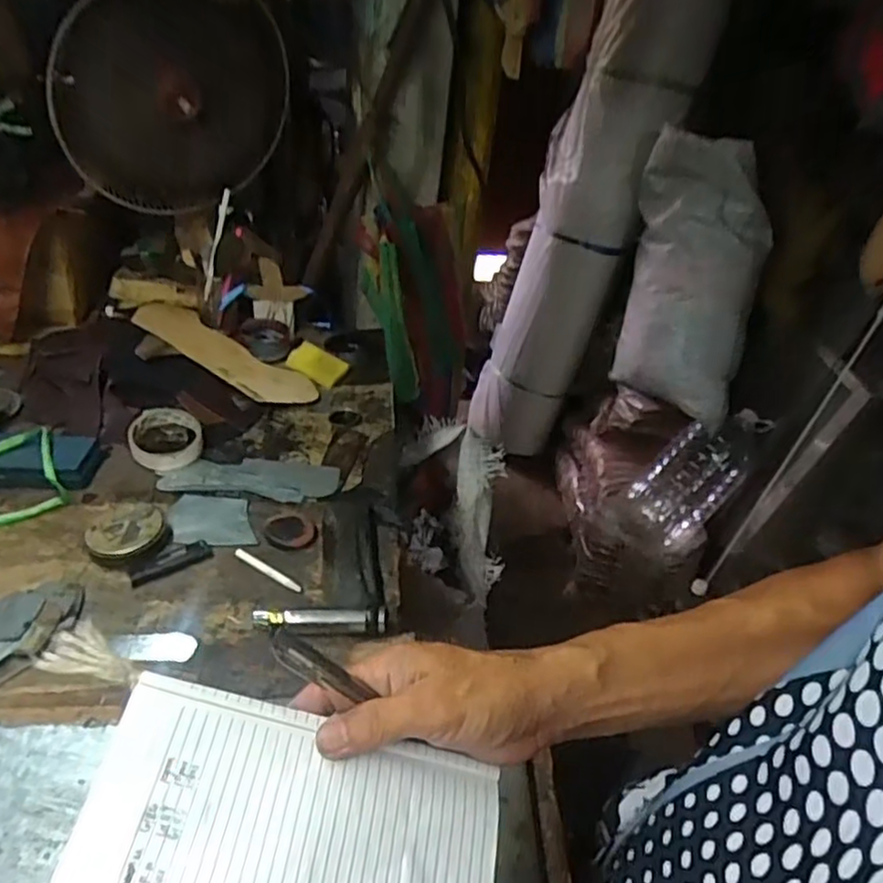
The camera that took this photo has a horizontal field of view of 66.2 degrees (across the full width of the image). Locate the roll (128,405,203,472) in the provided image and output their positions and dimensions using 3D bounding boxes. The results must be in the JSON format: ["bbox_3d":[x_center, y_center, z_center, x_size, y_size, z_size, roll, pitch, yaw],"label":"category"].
[{"bbox_3d":[-0.348,-0.007,0.853,0.086,0.031,0.099,-11,40,-22],"label":"roll"}]

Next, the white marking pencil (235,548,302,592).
[{"bbox_3d":[-0.177,0.130,0.688,0.086,0.005,0.011,24,40,26],"label":"white marking pencil"}]

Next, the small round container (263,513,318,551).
[{"bbox_3d":[-0.163,0.097,0.732,0.062,0.007,0.051,31,43,33],"label":"small round container"}]

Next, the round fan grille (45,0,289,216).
[{"bbox_3d":[-0.448,-0.566,1.140,0.402,0.363,0.095,7,35,5],"label":"round fan grille"}]

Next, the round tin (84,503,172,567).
[{"bbox_3d":[-0.324,0.098,0.704,0.078,0.028,0.071,2,35,-2],"label":"round tin"}]

